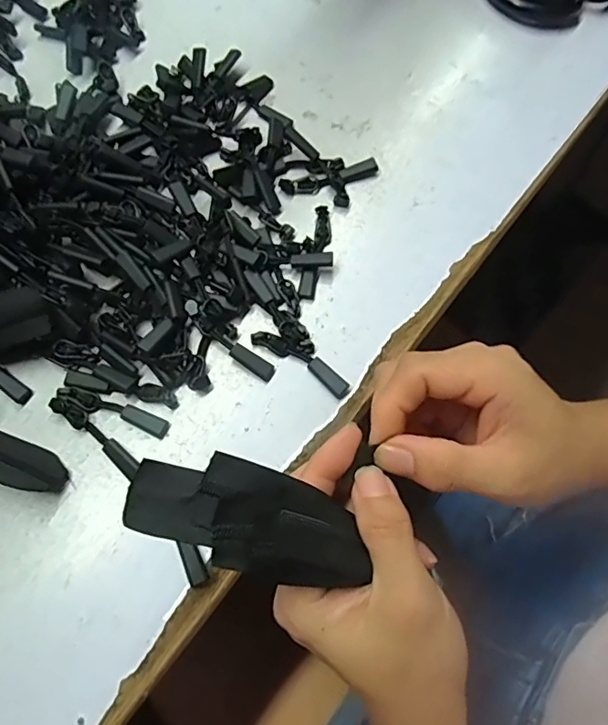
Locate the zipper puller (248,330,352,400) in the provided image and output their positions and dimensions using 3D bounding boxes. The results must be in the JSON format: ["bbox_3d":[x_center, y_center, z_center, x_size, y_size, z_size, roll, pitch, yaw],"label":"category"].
[{"bbox_3d":[-0.001,-0.001,0.274,0.057,0.007,0.011,33,73,11],"label":"zipper puller"}]

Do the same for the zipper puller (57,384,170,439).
[{"bbox_3d":[-0.097,0.024,0.265,0.059,0.004,0.010,20,71,6],"label":"zipper puller"}]

